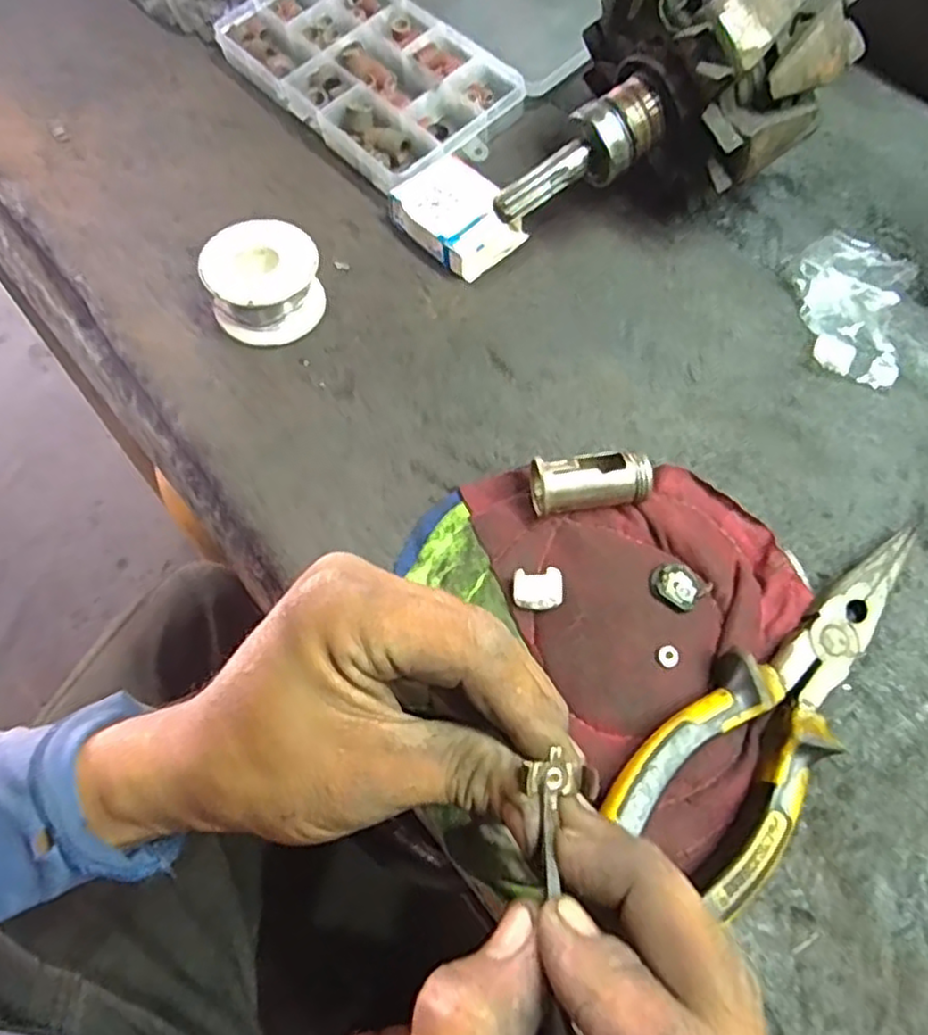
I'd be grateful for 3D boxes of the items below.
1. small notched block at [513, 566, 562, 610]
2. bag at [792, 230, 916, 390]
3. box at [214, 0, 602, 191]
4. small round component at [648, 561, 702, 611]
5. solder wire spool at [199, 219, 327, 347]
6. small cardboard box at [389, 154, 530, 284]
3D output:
[{"bbox_3d":[0.028,0.029,0.275,0.019,0.015,0.013,-1,66,-1],"label":"small notched block"},{"bbox_3d":[0.182,-0.098,0.332,0.051,0.027,0.061,16,66,7],"label":"bag"},{"bbox_3d":[-0.016,-0.289,0.420,0.200,0.034,0.176,-40,72,-17],"label":"box"},{"bbox_3d":[0.080,0.025,0.269,0.019,0.005,0.017,30,69,13],"label":"small round component"},{"bbox_3d":[-0.095,-0.113,0.343,0.052,0.031,0.050,0,66,0],"label":"solder wire spool"},{"bbox_3d":[-0.004,-0.154,0.365,0.046,0.018,0.062,-41,72,-17],"label":"small cardboard box"}]

